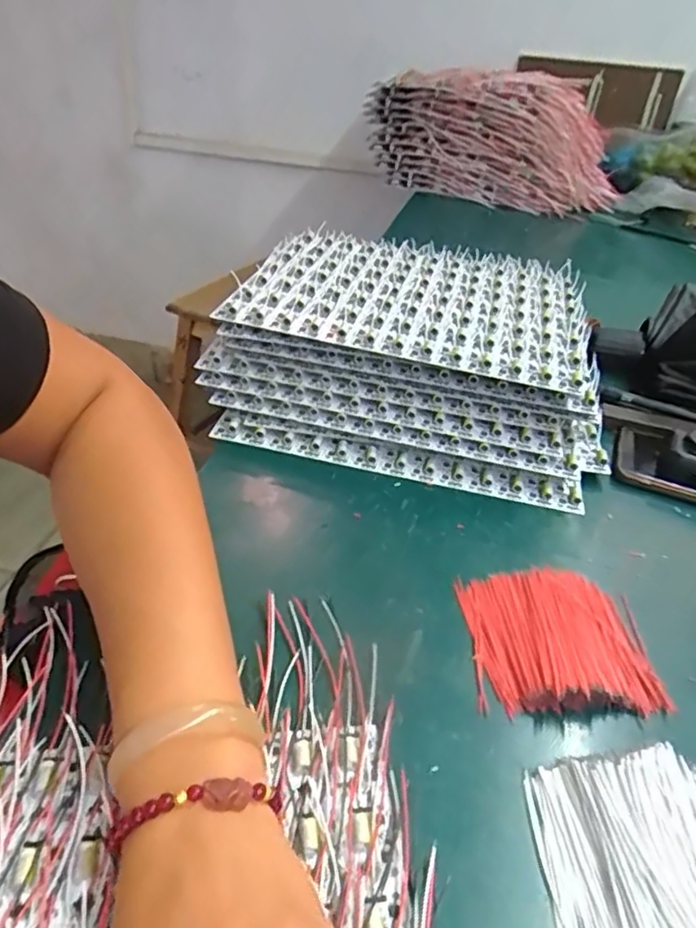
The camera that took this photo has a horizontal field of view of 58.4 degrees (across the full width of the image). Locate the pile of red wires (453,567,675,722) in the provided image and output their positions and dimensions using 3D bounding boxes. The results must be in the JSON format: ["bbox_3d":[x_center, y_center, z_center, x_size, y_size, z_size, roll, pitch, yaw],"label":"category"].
[{"bbox_3d":[0.122,0.098,0.361,0.102,0.019,0.086,2,38,-5],"label":"pile of red wires"}]

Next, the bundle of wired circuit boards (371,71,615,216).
[{"bbox_3d":[0.241,-0.557,1.072,0.419,0.184,0.113,23,44,22],"label":"bundle of wired circuit boards"}]

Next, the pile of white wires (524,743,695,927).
[{"bbox_3d":[0.138,0.171,0.269,0.105,0.020,0.087,5,38,-2],"label":"pile of white wires"}]

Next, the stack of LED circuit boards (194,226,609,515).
[{"bbox_3d":[0.060,-0.112,0.578,0.324,0.086,0.305,11,39,5],"label":"stack of LED circuit boards"}]

